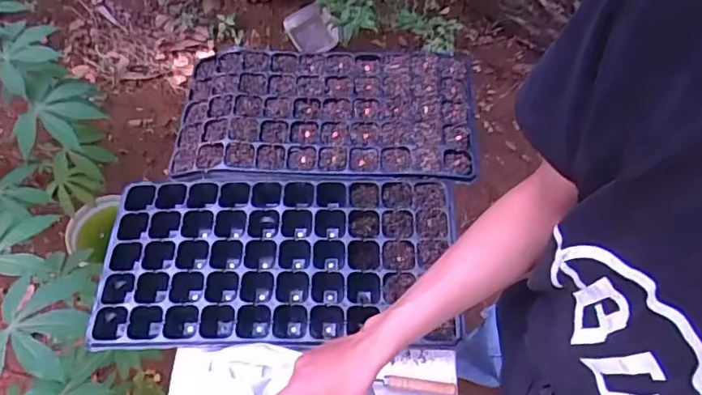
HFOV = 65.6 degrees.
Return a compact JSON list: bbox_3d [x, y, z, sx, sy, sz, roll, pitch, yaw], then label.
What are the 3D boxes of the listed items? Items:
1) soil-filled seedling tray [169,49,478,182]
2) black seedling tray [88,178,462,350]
[{"bbox_3d":[-0.044,-0.154,0.981,0.516,0.043,0.281,0,58,2],"label":"soil-filled seedling tray"},{"bbox_3d":[-0.111,0.094,0.839,0.519,0.061,0.274,0,58,2],"label":"black seedling tray"}]

